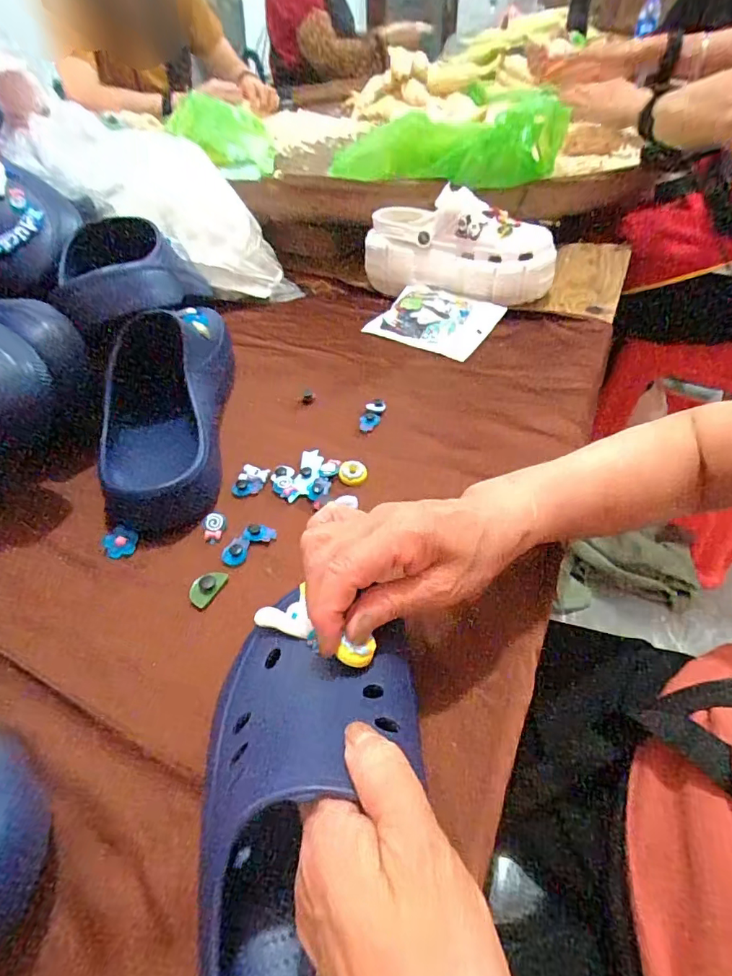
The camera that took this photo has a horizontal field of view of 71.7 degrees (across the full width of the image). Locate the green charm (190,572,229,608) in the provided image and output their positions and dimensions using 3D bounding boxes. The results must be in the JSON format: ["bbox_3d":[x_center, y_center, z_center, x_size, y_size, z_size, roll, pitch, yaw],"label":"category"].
[{"bbox_3d":[-0.115,0.071,0.367,0.018,0.007,0.031,13,47,18],"label":"green charm"}]

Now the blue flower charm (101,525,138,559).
[{"bbox_3d":[-0.193,0.044,0.400,0.026,0.010,0.026,2,58,-3],"label":"blue flower charm"}]

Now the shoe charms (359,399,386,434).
[{"bbox_3d":[0.007,-0.074,0.503,0.020,0.005,0.047,9,46,14],"label":"shoe charms"}]

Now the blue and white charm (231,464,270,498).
[{"bbox_3d":[-0.101,-0.006,0.443,0.024,0.012,0.029,12,47,17],"label":"blue and white charm"}]

